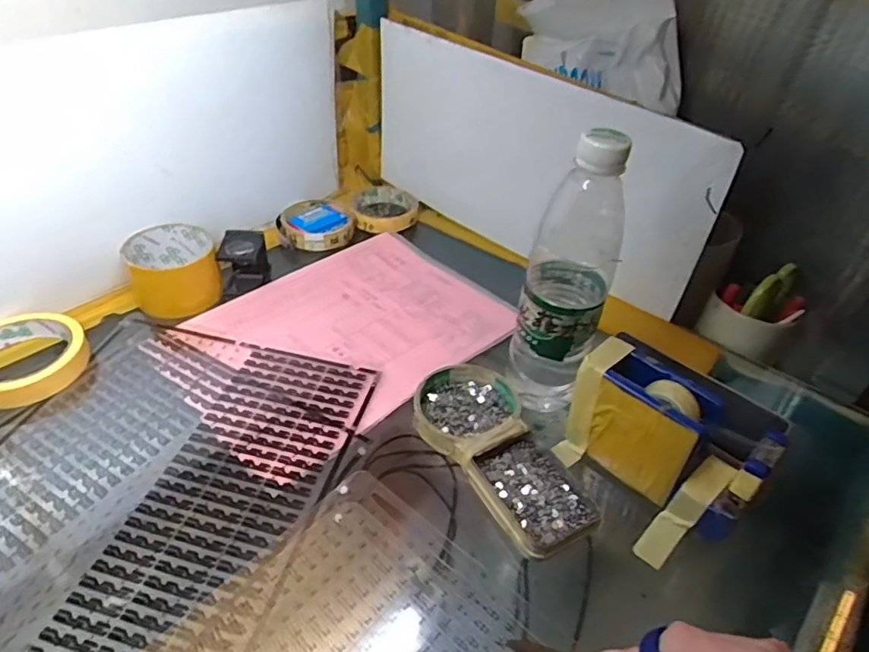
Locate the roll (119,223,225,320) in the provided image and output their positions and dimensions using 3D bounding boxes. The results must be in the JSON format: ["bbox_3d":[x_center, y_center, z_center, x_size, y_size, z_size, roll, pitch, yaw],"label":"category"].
[{"bbox_3d":[-0.249,-0.055,0.549,0.076,0.049,0.079,3,40,-3],"label":"roll"}]

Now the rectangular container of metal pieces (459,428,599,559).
[{"bbox_3d":[0.070,0.117,0.407,0.066,0.016,0.088,-16,44,-23],"label":"rectangular container of metal pieces"}]

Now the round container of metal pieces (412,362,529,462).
[{"bbox_3d":[0.027,0.067,0.456,0.084,0.018,0.090,3,40,-3],"label":"round container of metal pieces"}]

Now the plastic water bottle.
[{"bbox_3d":[0.097,-0.029,0.423,0.063,0.218,0.063,17,41,14],"label":"plastic water bottle"}]

